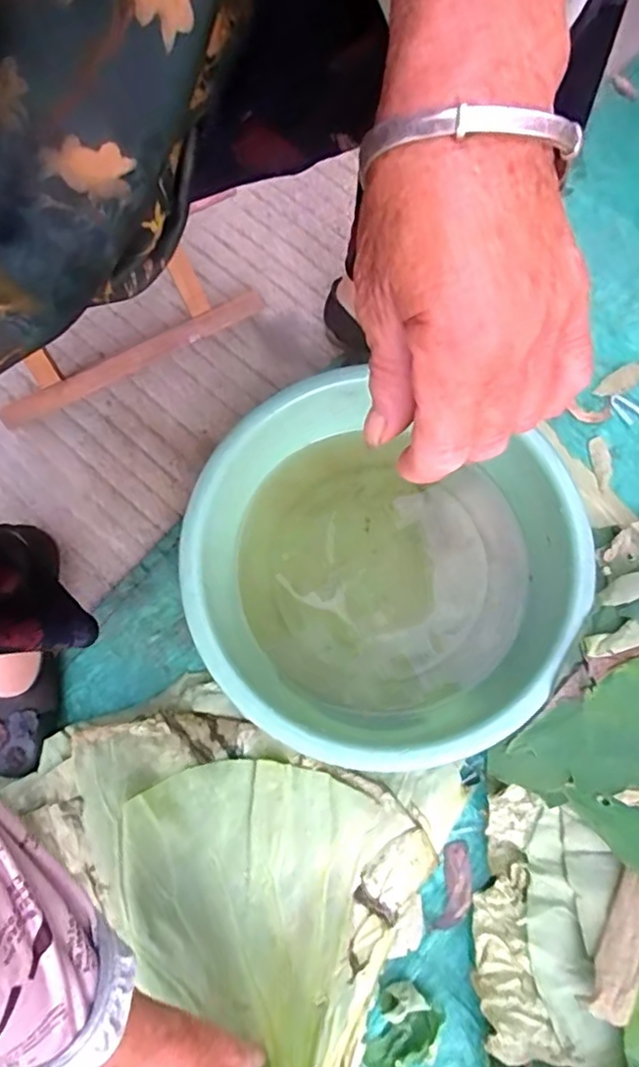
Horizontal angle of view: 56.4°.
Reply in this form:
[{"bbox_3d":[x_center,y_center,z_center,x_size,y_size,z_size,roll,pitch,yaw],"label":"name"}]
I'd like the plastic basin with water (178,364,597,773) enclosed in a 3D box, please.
[{"bbox_3d":[0.049,0.041,0.548,0.327,0.119,0.300,0,83,-1],"label":"plastic basin with water"}]

